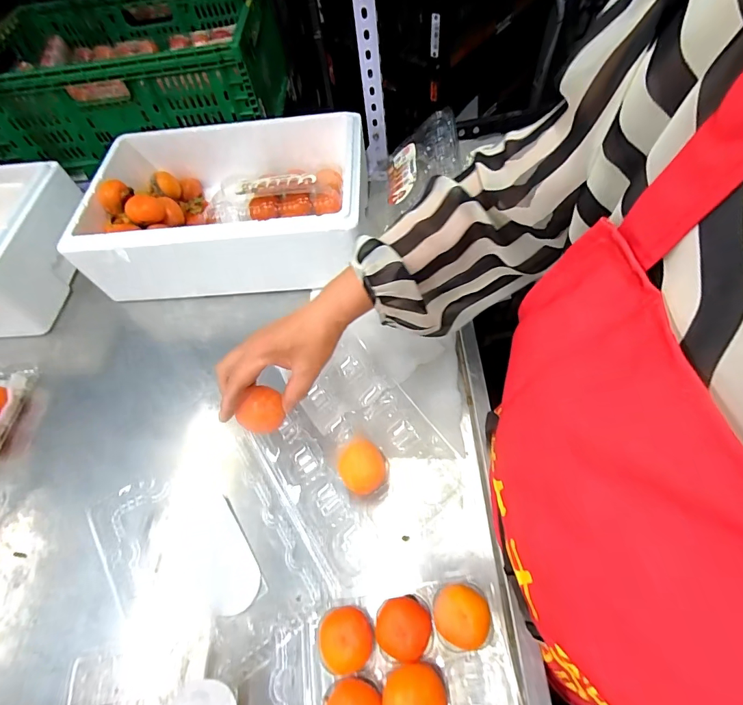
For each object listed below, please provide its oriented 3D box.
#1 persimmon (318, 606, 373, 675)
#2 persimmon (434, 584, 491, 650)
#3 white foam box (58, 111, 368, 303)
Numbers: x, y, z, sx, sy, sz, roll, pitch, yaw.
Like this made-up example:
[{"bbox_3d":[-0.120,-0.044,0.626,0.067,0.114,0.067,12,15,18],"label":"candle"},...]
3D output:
[{"bbox_3d":[-0.024,0.276,0.374,0.050,0.041,0.051,-9,55,2],"label":"persimmon"},{"bbox_3d":[0.086,0.256,0.377,0.050,0.053,0.050,-8,55,3],"label":"persimmon"},{"bbox_3d":[-0.240,-0.249,0.683,0.427,0.171,0.296,-5,56,5],"label":"white foam box"}]

